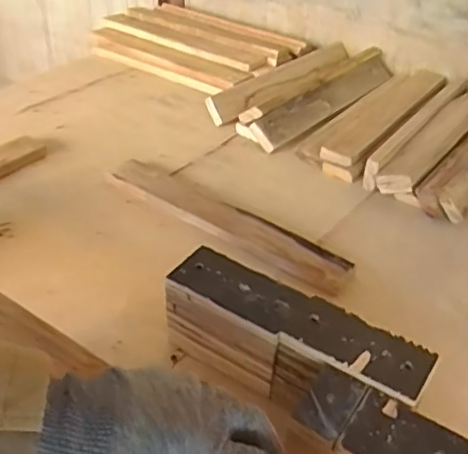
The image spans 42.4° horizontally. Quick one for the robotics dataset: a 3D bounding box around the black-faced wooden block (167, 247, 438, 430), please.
[{"bbox_3d":[0.045,0.107,0.538,0.236,0.088,0.066,22,40,23],"label":"black-faced wooden block"}]

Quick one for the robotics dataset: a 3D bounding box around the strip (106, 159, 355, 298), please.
[{"bbox_3d":[-0.009,-0.010,0.745,0.338,0.020,0.069,27,42,27],"label":"strip"}]

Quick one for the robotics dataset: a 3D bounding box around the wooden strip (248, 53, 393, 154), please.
[{"bbox_3d":[0.162,-0.220,1.021,0.395,0.016,0.050,-36,95,-41],"label":"wooden strip"}]

